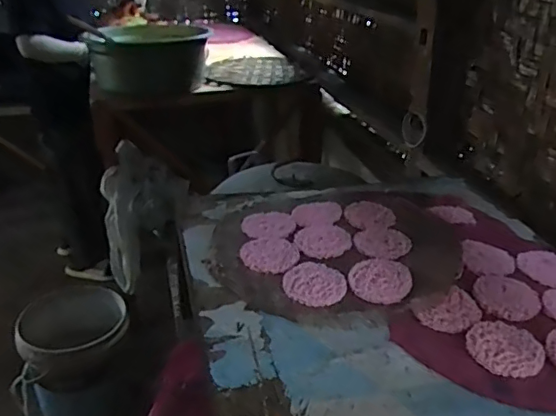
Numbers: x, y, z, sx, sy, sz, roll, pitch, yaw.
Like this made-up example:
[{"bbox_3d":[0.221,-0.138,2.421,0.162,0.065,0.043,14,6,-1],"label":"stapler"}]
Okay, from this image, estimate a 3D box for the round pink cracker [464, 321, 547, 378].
[{"bbox_3d":[0.251,0.153,0.616,0.085,0.012,0.078,0,27,0],"label":"round pink cracker"}]

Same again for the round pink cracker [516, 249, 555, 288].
[{"bbox_3d":[0.366,0.079,0.756,0.080,0.004,0.081,0,27,0],"label":"round pink cracker"}]

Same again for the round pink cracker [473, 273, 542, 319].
[{"bbox_3d":[0.285,0.107,0.698,0.076,0.006,0.080,0,27,0],"label":"round pink cracker"}]

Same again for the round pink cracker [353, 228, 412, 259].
[{"bbox_3d":[0.150,0.051,0.795,0.079,0.004,0.078,0,27,0],"label":"round pink cracker"}]

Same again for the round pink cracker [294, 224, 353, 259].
[{"bbox_3d":[0.065,0.046,0.808,0.078,0.004,0.087,-5,28,-10],"label":"round pink cracker"}]

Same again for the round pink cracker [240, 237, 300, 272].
[{"bbox_3d":[-0.012,0.063,0.779,0.078,0.006,0.075,0,27,0],"label":"round pink cracker"}]

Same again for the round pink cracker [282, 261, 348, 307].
[{"bbox_3d":[0.046,0.098,0.722,0.079,0.010,0.081,0,27,0],"label":"round pink cracker"}]

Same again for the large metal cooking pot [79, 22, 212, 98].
[{"bbox_3d":[-0.430,-0.521,1.865,0.368,0.159,0.399,-5,28,-10],"label":"large metal cooking pot"}]

